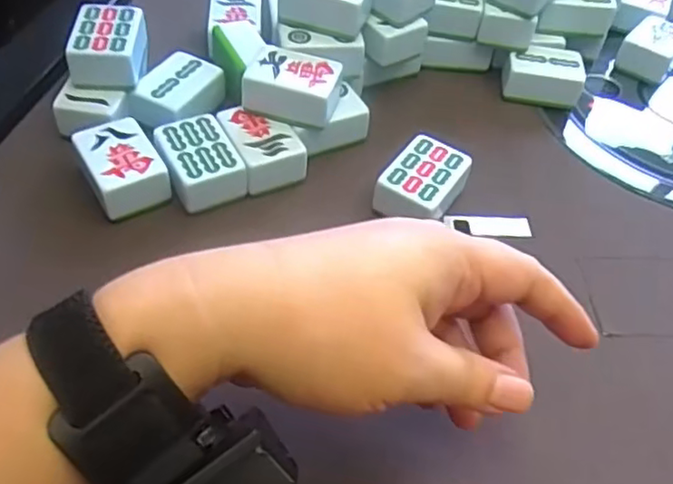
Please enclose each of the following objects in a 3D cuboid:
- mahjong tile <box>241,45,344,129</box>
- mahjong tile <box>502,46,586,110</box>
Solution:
[{"bbox_3d":[-0.025,-0.091,0.382,0.052,0.028,0.040,15,51,6],"label":"mahjong tile"},{"bbox_3d":[0.146,-0.117,0.453,0.053,0.027,0.032,12,50,3],"label":"mahjong tile"}]

